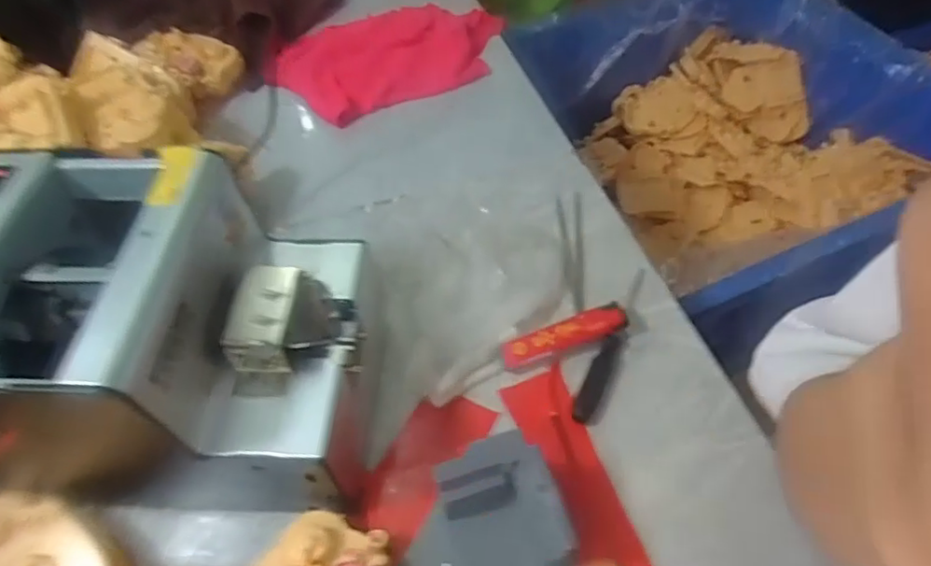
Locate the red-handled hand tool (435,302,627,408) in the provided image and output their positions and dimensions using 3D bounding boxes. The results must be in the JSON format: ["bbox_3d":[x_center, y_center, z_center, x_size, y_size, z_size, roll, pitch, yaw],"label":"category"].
[{"bbox_3d":[0.038,0.041,0.358,0.122,0.020,0.018,-18,53,-9],"label":"red-handled hand tool"}]

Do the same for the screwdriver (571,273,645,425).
[{"bbox_3d":[0.092,0.036,0.366,0.013,0.008,0.120,21,57,19],"label":"screwdriver"}]

